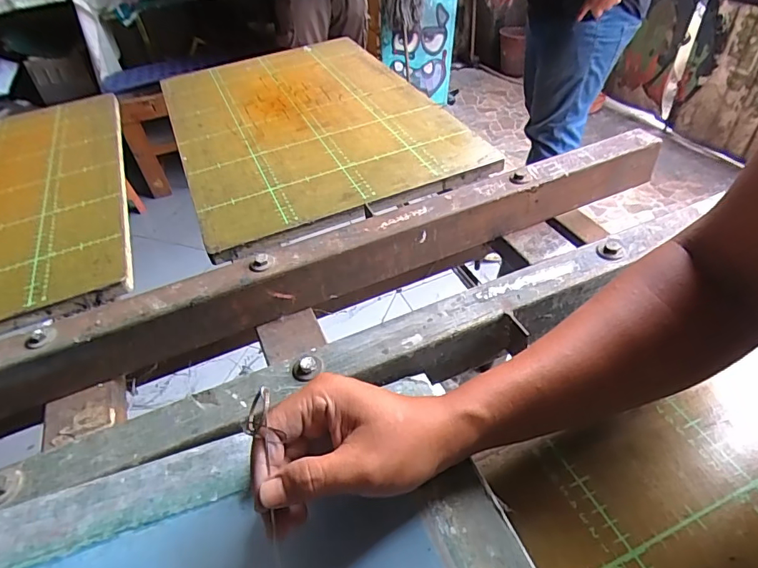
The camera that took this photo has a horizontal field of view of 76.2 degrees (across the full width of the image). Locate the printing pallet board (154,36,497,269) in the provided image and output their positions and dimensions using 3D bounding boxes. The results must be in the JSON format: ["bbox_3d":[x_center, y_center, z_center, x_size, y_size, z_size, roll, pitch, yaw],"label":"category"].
[{"bbox_3d":[-0.124,-0.271,0.786,0.388,0.018,0.558,-19,46,-14],"label":"printing pallet board"}]

